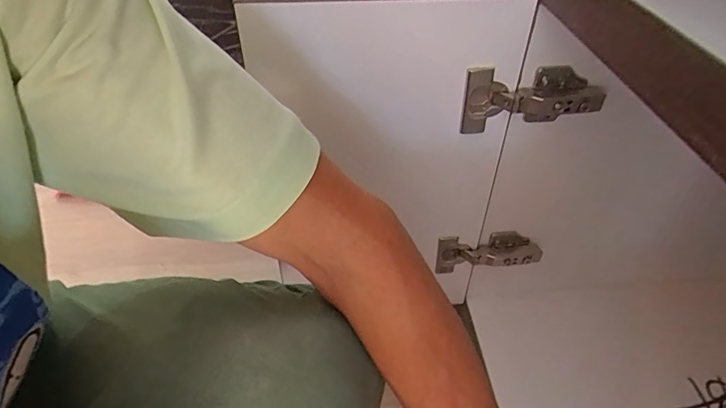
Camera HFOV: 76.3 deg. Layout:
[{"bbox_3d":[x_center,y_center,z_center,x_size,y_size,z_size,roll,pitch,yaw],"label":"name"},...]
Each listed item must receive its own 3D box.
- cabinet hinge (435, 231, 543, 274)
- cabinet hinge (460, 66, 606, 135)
[{"bbox_3d":[0.147,0.060,0.552,0.119,0.050,0.024,-1,42,0],"label":"cabinet hinge"},{"bbox_3d":[0.151,-0.095,0.421,0.119,0.058,0.030,0,42,1],"label":"cabinet hinge"}]

